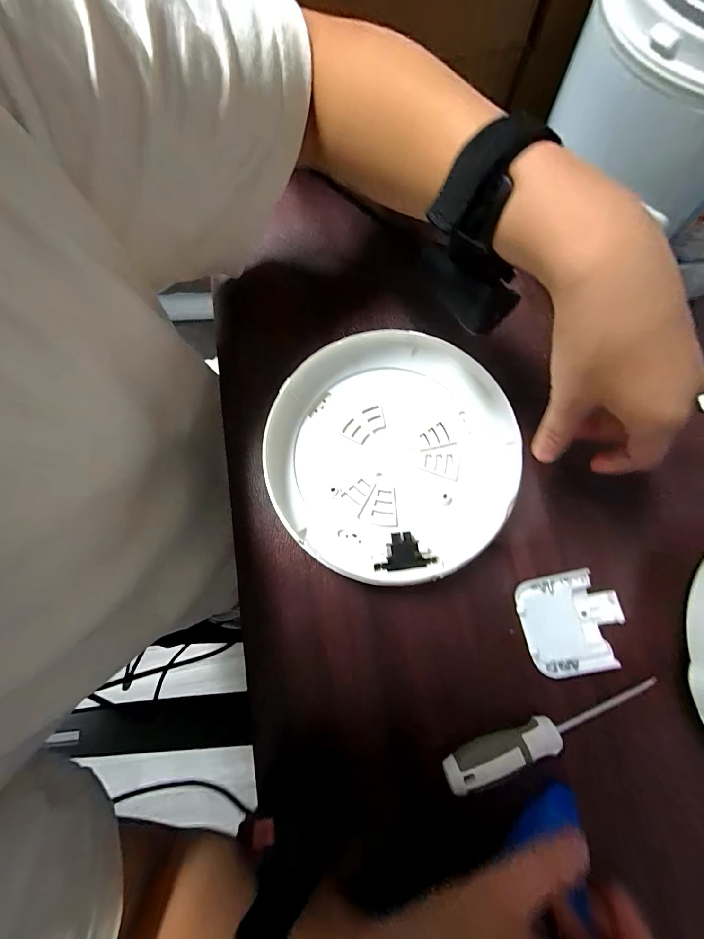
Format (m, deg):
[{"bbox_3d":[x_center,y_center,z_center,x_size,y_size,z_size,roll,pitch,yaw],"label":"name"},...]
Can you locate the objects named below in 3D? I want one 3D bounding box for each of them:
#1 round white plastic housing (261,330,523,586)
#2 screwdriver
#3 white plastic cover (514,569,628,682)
[{"bbox_3d":[0.032,-0.013,0.292,0.199,0.042,0.196,0,80,0],"label":"round white plastic housing"},{"bbox_3d":[0.150,0.197,0.252,0.170,0.020,0.020,-16,80,-3],"label":"screwdriver"},{"bbox_3d":[0.178,0.122,0.278,0.080,0.021,0.074,-12,80,-2],"label":"white plastic cover"}]

